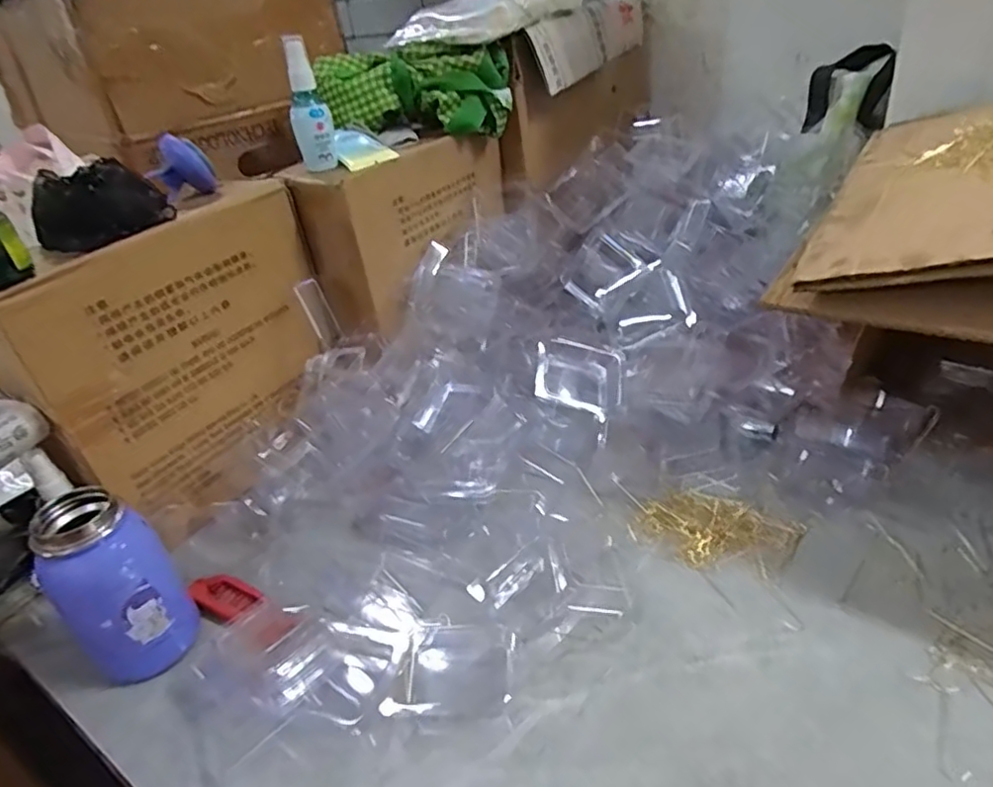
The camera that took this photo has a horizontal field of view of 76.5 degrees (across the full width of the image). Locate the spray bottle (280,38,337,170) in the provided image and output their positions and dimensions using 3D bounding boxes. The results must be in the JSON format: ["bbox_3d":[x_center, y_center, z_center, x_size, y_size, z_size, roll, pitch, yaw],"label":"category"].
[{"bbox_3d":[-0.184,-0.281,0.618,0.038,0.118,0.035,-16,33,-12],"label":"spray bottle"}]

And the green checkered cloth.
[{"bbox_3d":[-0.094,-0.342,0.720,0.205,0.087,0.081,2,34,16],"label":"green checkered cloth"}]

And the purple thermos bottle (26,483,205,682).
[{"bbox_3d":[-0.275,0.144,0.460,0.060,0.143,0.062,-13,33,-10],"label":"purple thermos bottle"}]

